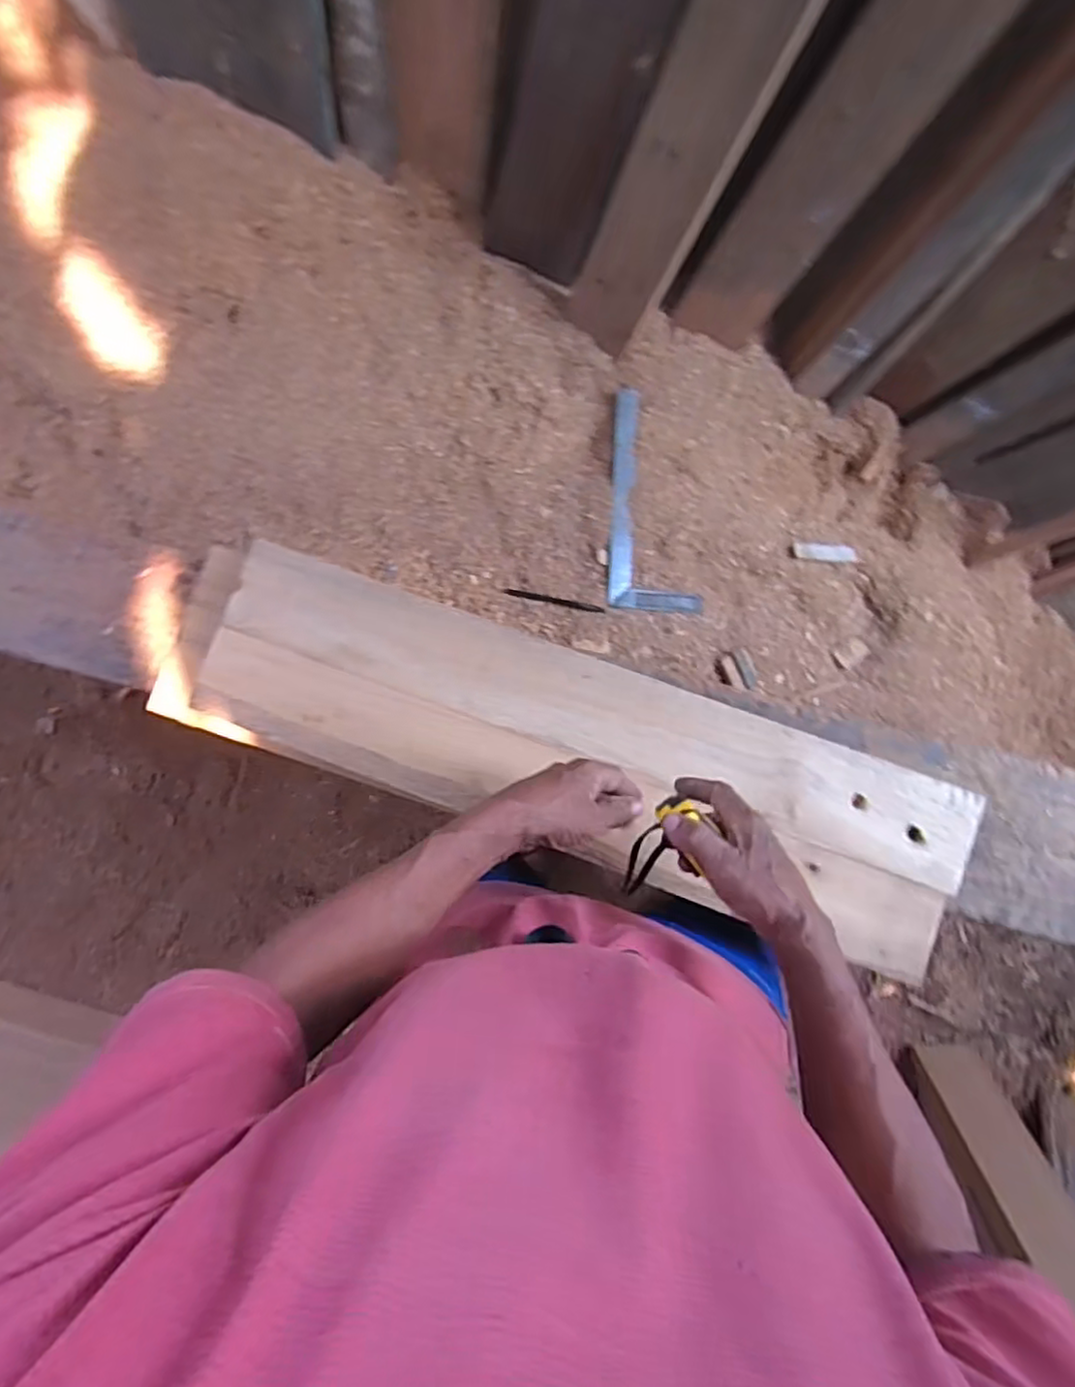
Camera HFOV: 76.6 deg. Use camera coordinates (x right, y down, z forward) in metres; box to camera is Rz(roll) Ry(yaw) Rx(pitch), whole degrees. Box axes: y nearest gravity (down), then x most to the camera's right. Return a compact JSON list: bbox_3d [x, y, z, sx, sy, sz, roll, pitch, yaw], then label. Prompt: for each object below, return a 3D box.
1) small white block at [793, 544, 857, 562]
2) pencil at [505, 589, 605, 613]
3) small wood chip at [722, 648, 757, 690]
[{"bbox_3d":[0.419,-0.206,0.992,0.110,0.008,0.026,-1,85,-21],"label":"small white block"},{"bbox_3d":[0.024,-0.130,0.956,0.140,0.008,0.010,13,87,6],"label":"pencil"},{"bbox_3d":[0.282,-0.033,0.943,0.040,0.011,0.055,-21,84,3],"label":"small wood chip"}]

